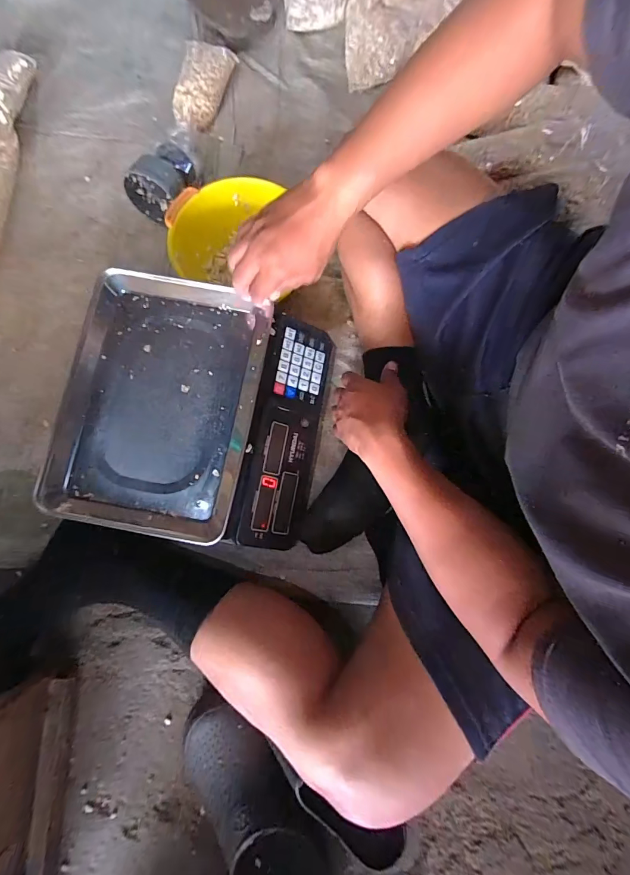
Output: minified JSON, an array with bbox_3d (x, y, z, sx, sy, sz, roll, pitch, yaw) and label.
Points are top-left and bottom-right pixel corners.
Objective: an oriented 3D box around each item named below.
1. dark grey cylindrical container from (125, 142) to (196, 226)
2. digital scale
[{"bbox_3d":[-0.254,-0.428,0.643,0.102,0.091,0.112,0,78,0],"label":"dark grey cylindrical container"},{"bbox_3d":[-0.162,-0.035,0.529,0.331,0.087,0.325,10,78,2],"label":"digital scale"}]

